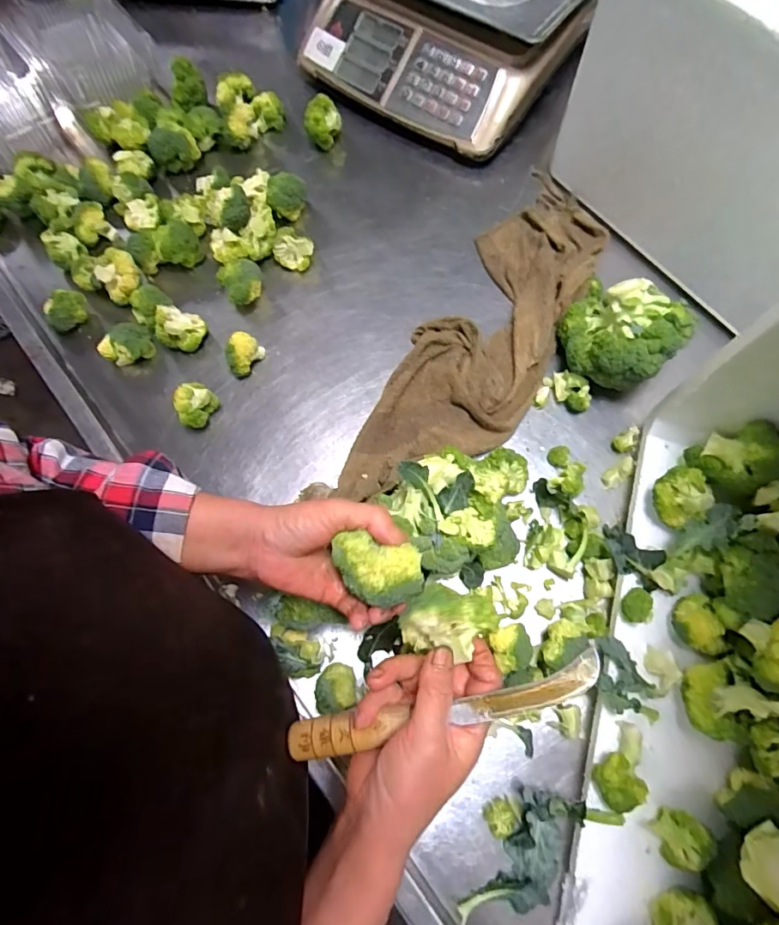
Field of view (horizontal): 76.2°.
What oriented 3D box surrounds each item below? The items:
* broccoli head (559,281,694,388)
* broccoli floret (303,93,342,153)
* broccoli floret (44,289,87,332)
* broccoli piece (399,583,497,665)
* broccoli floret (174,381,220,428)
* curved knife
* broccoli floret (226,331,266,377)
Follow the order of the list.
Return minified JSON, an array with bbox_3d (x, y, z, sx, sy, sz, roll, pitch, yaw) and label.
[{"bbox_3d":[0.249,-0.146,0.540,0.124,0.080,0.111,43,78,14],"label":"broccoli head"},{"bbox_3d":[-0.092,-0.468,0.687,0.039,0.055,0.038,23,74,9],"label":"broccoli floret"},{"bbox_3d":[-0.390,-0.183,0.598,0.047,0.035,0.031,-20,72,-4],"label":"broccoli floret"},{"bbox_3d":[0.039,0.102,0.312,0.058,0.043,0.042,3,72,3],"label":"broccoli piece"},{"bbox_3d":[-0.219,-0.062,0.562,0.034,0.042,0.045,17,73,8],"label":"broccoli floret"},{"bbox_3d":[0.032,0.157,0.314,0.202,0.011,0.024,-15,72,5],"label":"curved knife"},{"bbox_3d":[-0.168,-0.124,0.579,0.028,0.044,0.042,14,73,7],"label":"broccoli floret"}]

